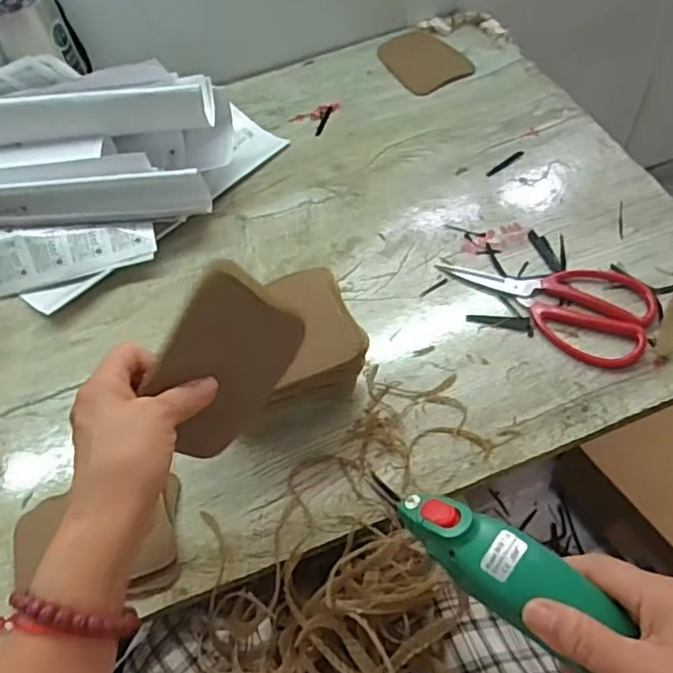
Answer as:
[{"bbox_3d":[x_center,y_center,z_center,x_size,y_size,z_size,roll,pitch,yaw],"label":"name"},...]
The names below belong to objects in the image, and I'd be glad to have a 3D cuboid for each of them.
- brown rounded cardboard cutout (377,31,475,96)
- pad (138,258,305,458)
[{"bbox_3d":[0.107,-0.349,0.771,0.086,0.006,0.113,-29,58,-14],"label":"brown rounded cardboard cutout"},{"bbox_3d":[-0.074,0.018,0.395,0.006,0.092,0.112,25,78,49],"label":"pad"}]

